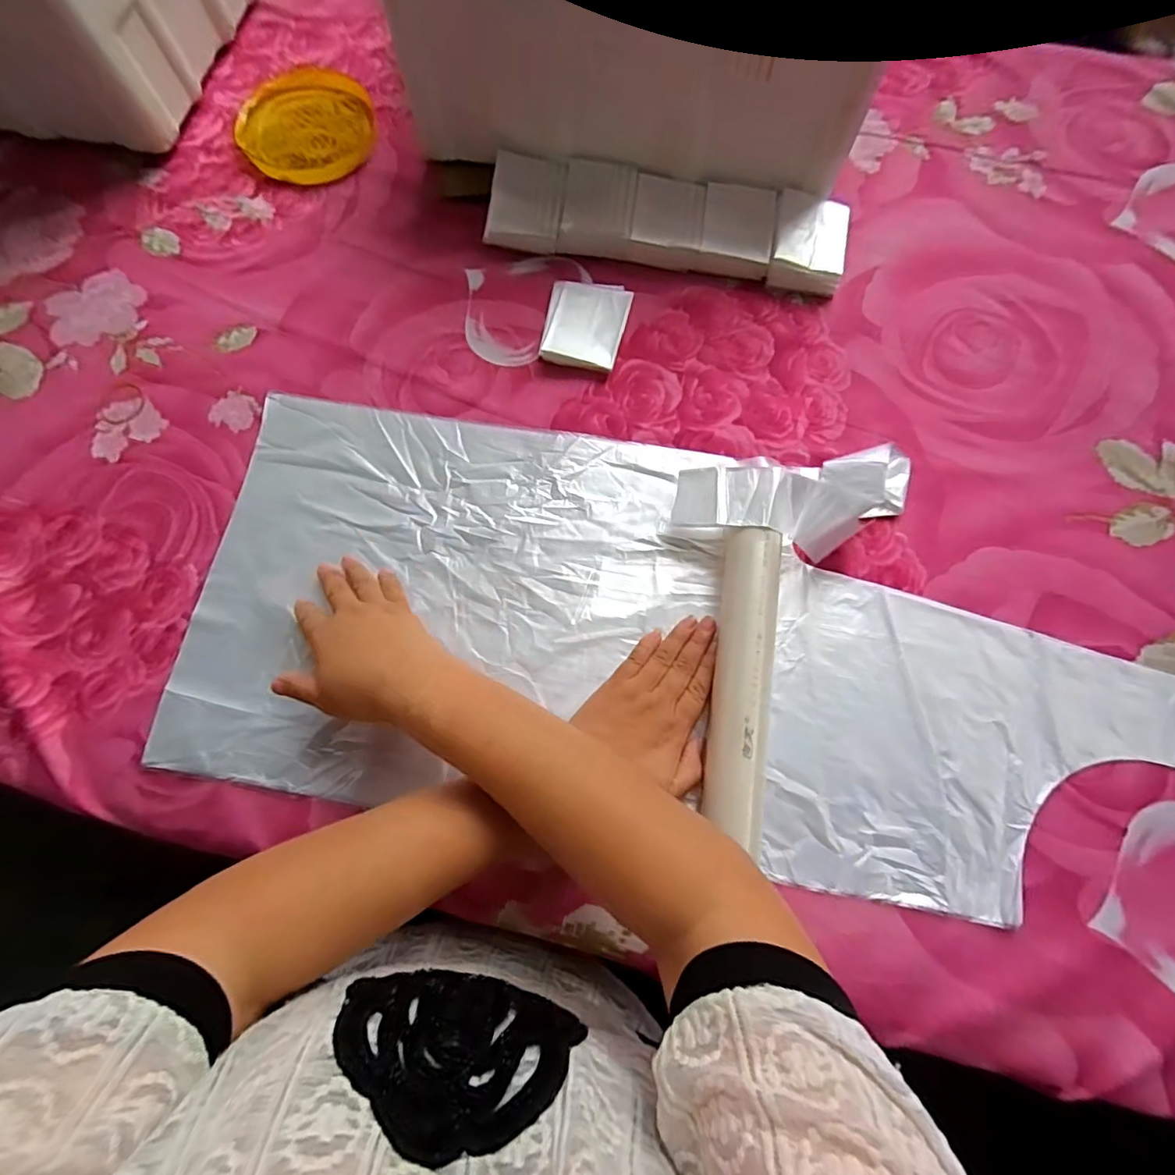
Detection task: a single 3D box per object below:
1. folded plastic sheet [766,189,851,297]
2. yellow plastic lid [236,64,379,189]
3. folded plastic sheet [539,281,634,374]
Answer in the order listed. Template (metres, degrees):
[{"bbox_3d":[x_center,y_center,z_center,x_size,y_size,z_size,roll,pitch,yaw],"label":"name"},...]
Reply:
[{"bbox_3d":[0.200,-0.313,0.501,0.063,0.026,0.088,10,76,2],"label":"folded plastic sheet"},{"bbox_3d":[-0.283,-0.471,0.557,0.133,0.016,0.140,0,76,0],"label":"yellow plastic lid"},{"bbox_3d":[-0.002,-0.232,0.487,0.069,0.017,0.082,11,76,3],"label":"folded plastic sheet"}]

